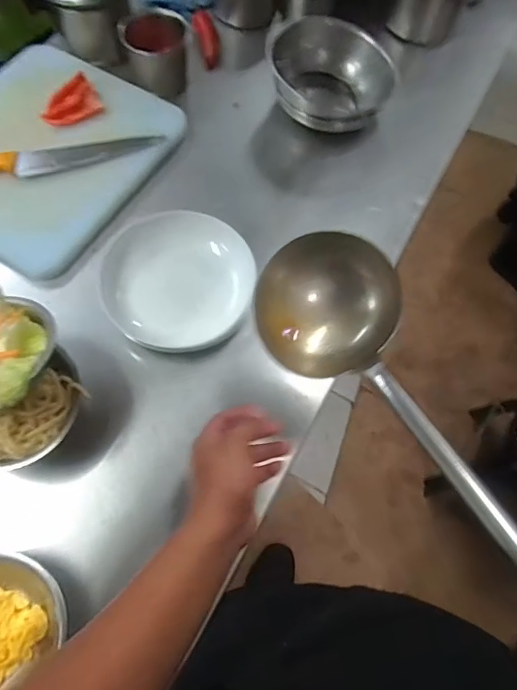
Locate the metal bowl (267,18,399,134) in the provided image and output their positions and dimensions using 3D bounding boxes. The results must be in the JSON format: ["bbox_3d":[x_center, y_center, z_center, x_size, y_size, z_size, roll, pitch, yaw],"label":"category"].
[{"bbox_3d":[0.135,-0.498,0.903,0.222,0.103,0.222,1,67,-3],"label":"metal bowl"}]

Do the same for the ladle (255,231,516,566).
[{"bbox_3d":[0.153,0.103,0.391,0.136,0.088,0.501,-24,61,-12],"label":"ladle"}]

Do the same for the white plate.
[{"bbox_3d":[-0.119,-0.098,0.718,0.211,0.050,0.226,1,67,-3],"label":"white plate"}]

